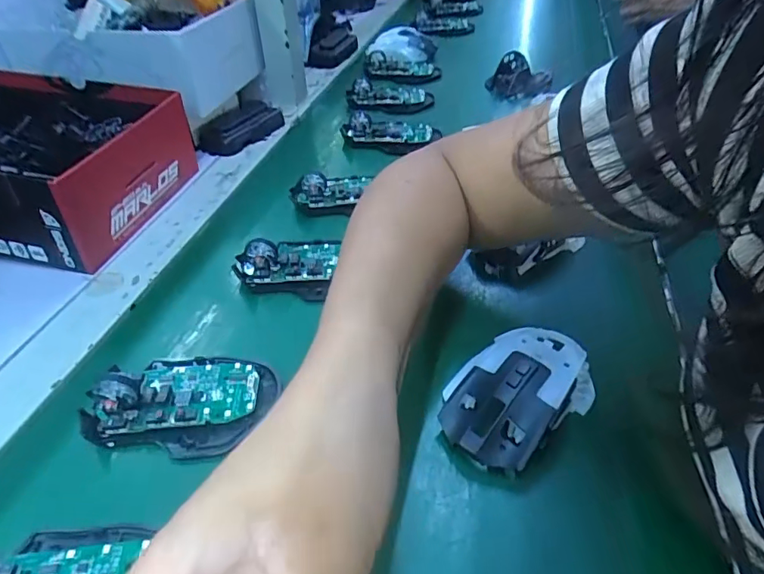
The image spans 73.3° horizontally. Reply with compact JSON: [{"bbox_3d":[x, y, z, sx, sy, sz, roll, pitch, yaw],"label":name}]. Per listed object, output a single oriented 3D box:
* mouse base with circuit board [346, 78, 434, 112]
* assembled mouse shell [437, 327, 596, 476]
[{"bbox_3d":[0.010,-0.265,0.698,0.116,0.029,0.069,-5,40,0],"label":"mouse base with circuit board"},{"bbox_3d":[0.082,0.060,0.306,0.103,0.036,0.063,-32,47,-29],"label":"assembled mouse shell"}]

